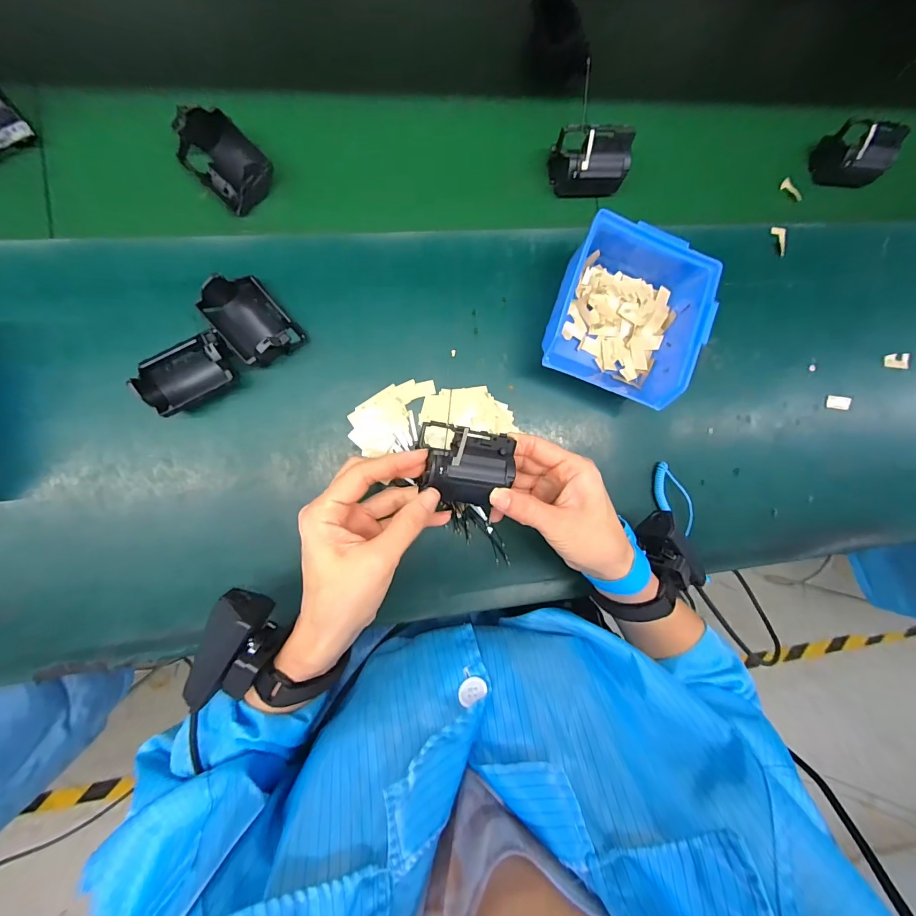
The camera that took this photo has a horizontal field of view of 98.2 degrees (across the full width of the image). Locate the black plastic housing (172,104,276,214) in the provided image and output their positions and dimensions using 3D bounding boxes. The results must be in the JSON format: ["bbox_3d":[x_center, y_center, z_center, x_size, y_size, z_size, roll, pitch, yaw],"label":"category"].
[{"bbox_3d":[-0.202,-0.258,0.340,0.078,0.031,0.052,43,84,-5],"label":"black plastic housing"}]

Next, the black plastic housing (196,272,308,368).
[{"bbox_3d":[-0.172,-0.114,0.332,0.054,0.039,0.075,-44,96,-6],"label":"black plastic housing"}]

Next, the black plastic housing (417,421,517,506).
[{"bbox_3d":[0.006,0.004,0.279,0.069,0.028,0.055,9,68,-15],"label":"black plastic housing"}]

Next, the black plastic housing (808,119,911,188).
[{"bbox_3d":[0.428,-0.325,0.428,0.069,0.049,0.042,10,88,-7],"label":"black plastic housing"}]

